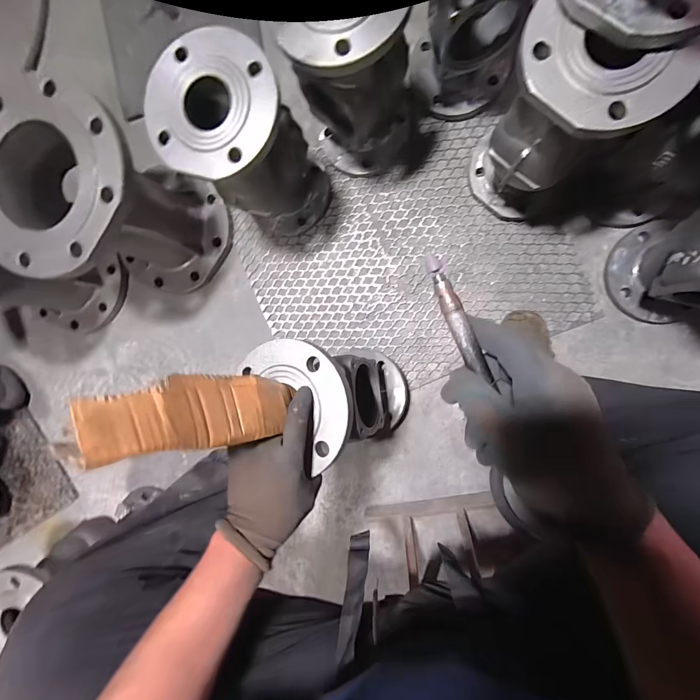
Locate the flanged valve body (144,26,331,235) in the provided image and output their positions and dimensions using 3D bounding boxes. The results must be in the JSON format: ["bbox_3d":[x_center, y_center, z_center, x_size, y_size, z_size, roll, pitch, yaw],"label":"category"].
[{"bbox_3d":[-0.153,-0.317,0.551,0.167,0.307,0.166,1,95,9],"label":"flanged valve body"}]

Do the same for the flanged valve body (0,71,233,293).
[{"bbox_3d":[-0.422,-0.252,0.606,0.279,0.300,0.264,12,96,8],"label":"flanged valve body"}]

